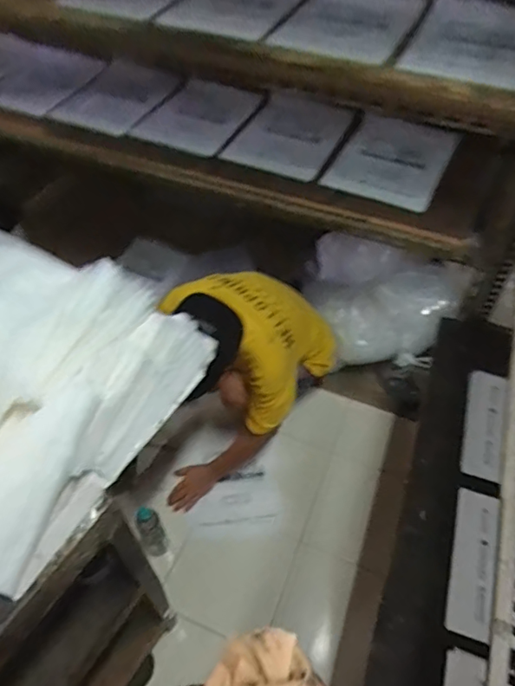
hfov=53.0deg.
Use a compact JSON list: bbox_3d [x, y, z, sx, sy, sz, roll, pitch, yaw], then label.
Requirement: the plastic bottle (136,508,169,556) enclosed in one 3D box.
[{"bbox_3d":[-0.284,0.514,1.396,0.061,0.241,0.052,-27,56,-20],"label":"plastic bottle"}]

